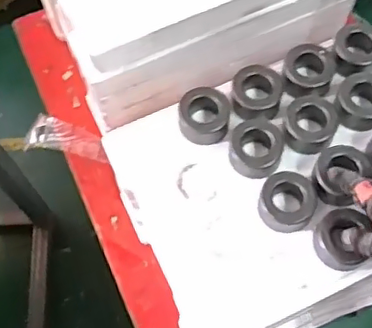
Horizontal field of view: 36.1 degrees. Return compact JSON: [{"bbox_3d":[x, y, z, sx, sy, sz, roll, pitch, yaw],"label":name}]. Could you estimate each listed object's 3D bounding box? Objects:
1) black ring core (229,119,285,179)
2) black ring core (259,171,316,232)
[{"bbox_3d":[0.081,-0.017,0.662,0.060,0.042,0.060,0,70,0],"label":"black ring core"},{"bbox_3d":[0.113,0.042,0.637,0.060,0.033,0.058,0,70,0],"label":"black ring core"}]

